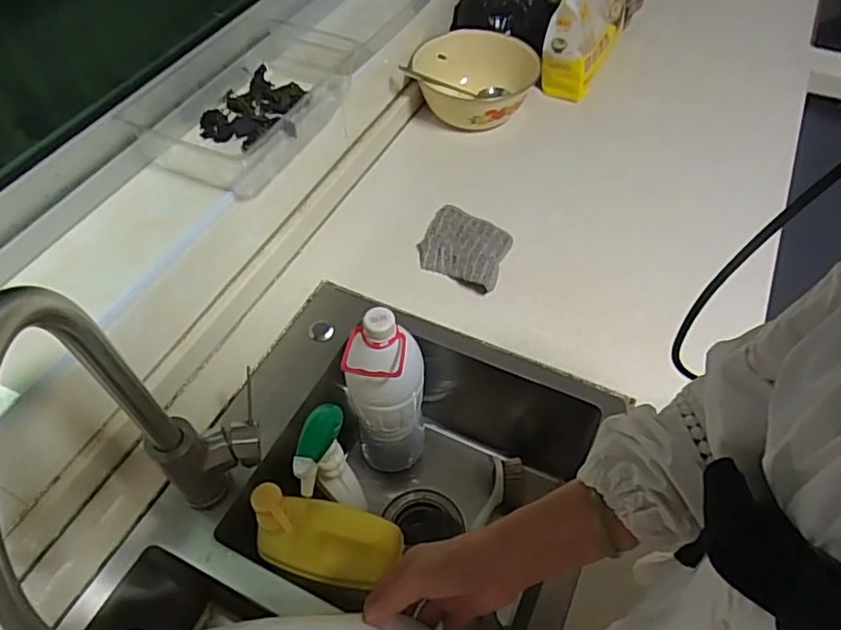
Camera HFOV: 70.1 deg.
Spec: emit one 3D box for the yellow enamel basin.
[{"bbox_3d":[0.091,-0.381,0.997,0.207,0.109,0.187,4,53,4],"label":"yellow enamel basin"}]

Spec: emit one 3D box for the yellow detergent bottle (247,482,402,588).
[{"bbox_3d":[-0.090,0.211,0.581,0.140,0.075,0.072,7,54,6],"label":"yellow detergent bottle"}]

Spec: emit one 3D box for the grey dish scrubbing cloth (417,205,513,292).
[{"bbox_3d":[0.061,-0.095,0.804,0.119,0.034,0.122,19,56,15],"label":"grey dish scrubbing cloth"}]

